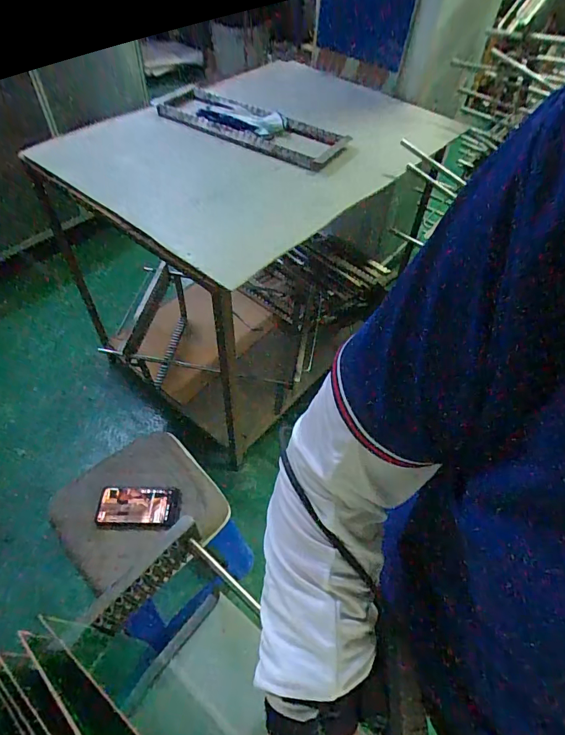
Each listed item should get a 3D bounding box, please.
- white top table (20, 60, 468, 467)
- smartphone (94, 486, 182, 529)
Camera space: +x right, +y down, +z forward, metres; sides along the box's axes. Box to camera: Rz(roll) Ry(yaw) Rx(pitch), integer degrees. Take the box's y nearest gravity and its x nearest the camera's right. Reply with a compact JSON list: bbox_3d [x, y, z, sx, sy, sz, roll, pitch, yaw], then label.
[{"bbox_3d":[-0.168,-0.347,1.466,0.840,0.843,0.822,37,59,23],"label":"white top table"},{"bbox_3d":[-0.301,0.294,0.889,0.166,0.012,0.088,2,52,-2],"label":"smartphone"}]

